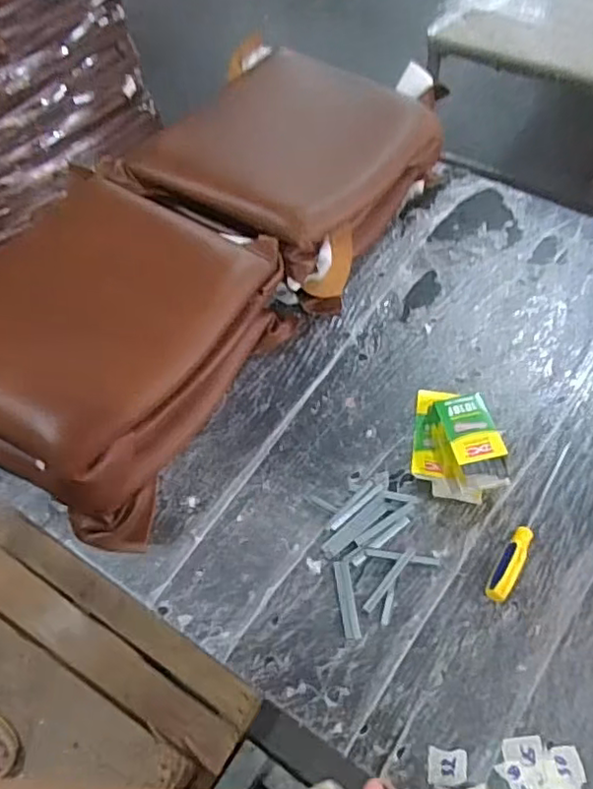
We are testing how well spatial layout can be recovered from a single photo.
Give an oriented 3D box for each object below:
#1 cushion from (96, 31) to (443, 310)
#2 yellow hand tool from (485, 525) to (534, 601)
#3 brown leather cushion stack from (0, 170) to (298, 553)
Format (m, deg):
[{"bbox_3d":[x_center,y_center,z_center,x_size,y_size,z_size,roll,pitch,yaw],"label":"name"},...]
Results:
[{"bbox_3d":[-0.017,-0.461,1.222,0.468,0.206,0.520,24,61,17],"label":"cushion"},{"bbox_3d":[0.296,0.233,0.858,0.031,0.026,0.111,29,62,20],"label":"yellow hand tool"},{"bbox_3d":[-0.320,-0.095,1.004,0.432,0.223,0.500,24,60,17],"label":"brown leather cushion stack"}]

